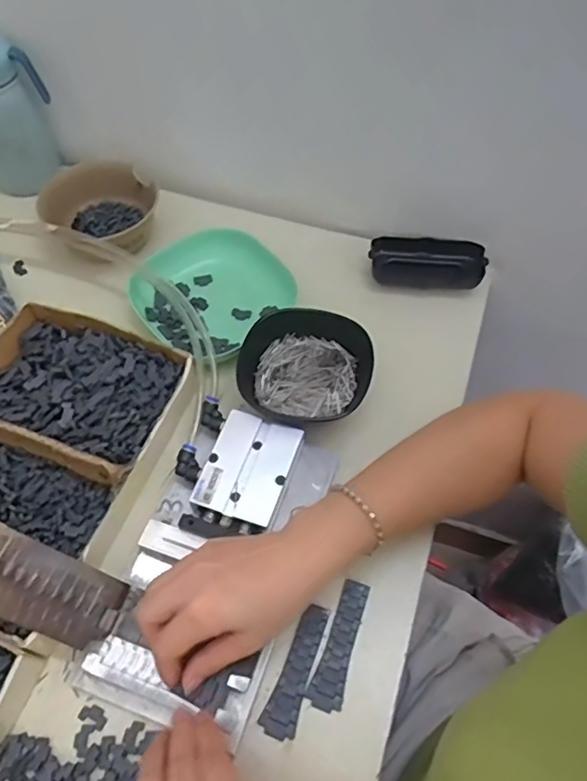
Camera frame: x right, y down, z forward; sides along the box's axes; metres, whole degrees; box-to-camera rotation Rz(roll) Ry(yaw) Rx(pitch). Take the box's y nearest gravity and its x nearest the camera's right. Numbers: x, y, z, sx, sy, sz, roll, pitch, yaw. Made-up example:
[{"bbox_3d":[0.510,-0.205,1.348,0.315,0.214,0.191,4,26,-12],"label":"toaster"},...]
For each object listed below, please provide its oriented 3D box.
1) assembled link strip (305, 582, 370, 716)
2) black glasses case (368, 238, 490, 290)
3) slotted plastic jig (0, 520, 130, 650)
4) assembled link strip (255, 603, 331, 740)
[{"bbox_3d":[0.034,0.177,0.409,0.024,0.004,0.086,19,60,12],"label":"assembled link strip"},{"bbox_3d":[0.130,-0.124,0.576,0.110,0.040,0.037,11,59,7],"label":"black glasses case"},{"bbox_3d":[-0.177,0.120,0.376,0.137,0.009,0.051,32,58,-18],"label":"slotted plastic jig"},{"bbox_3d":[0.003,0.191,0.401,0.022,0.004,0.085,18,60,11],"label":"assembled link strip"}]

